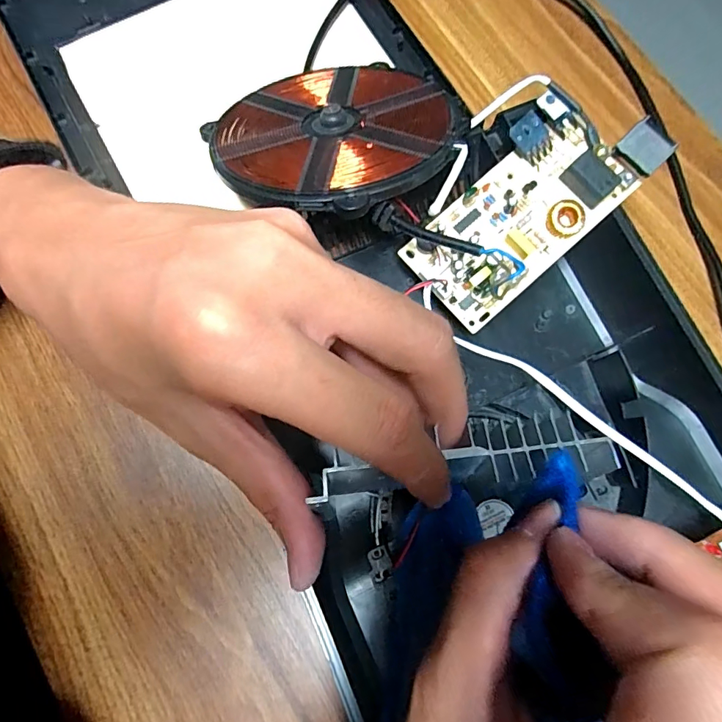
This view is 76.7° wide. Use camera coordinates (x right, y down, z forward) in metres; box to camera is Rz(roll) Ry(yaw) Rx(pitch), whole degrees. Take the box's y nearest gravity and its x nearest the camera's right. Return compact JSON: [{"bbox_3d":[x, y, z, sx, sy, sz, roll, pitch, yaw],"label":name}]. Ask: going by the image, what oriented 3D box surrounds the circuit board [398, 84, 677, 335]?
[{"bbox_3d":[0.101,-0.097,0.280,0.084,0.034,0.156,44,80,7],"label":"circuit board"}]

